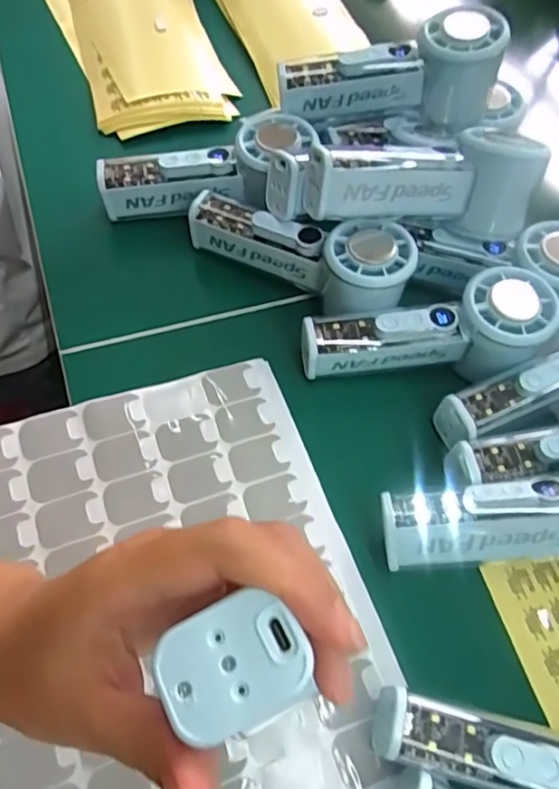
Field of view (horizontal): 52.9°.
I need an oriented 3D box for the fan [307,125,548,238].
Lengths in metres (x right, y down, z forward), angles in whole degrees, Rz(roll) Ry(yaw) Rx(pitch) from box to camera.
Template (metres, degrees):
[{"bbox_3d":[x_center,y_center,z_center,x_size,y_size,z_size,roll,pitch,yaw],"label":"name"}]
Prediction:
[{"bbox_3d":[0.088,-0.135,0.361,0.142,0.062,0.048,-6,33,-11],"label":"fan"}]

